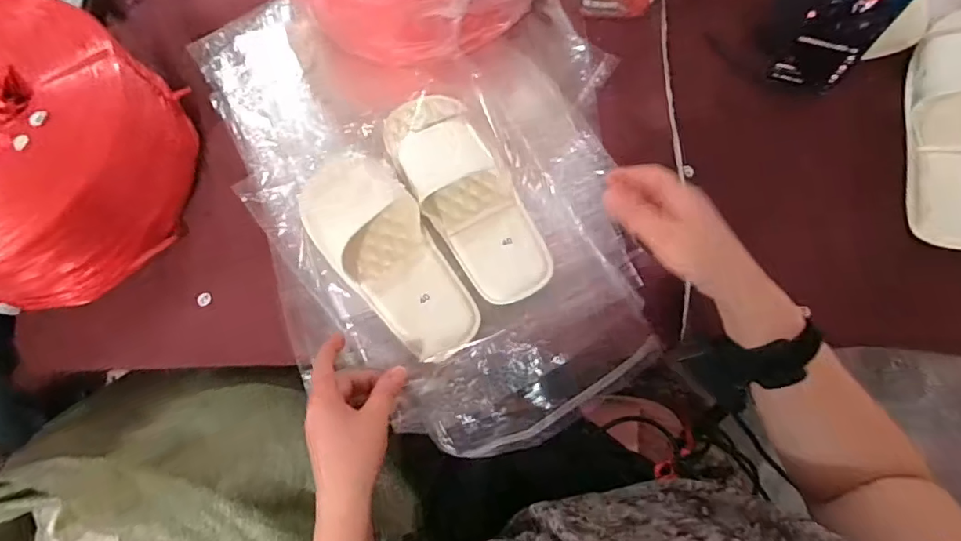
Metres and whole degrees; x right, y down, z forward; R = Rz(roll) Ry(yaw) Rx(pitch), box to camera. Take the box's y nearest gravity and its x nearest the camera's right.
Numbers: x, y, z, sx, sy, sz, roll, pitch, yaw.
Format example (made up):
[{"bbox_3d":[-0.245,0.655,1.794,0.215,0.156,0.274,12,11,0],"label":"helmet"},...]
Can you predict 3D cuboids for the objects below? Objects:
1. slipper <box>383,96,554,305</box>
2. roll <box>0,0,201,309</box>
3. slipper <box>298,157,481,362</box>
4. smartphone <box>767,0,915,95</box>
[{"bbox_3d":[-0.013,-0.080,0.519,0.088,0.033,0.235,-30,76,-7],"label":"slipper"},{"bbox_3d":[-0.441,-0.111,0.513,0.256,0.126,0.249,-30,76,-7],"label":"roll"},{"bbox_3d":[-0.089,-0.022,0.502,0.093,0.041,0.227,-41,78,-10],"label":"slipper"},{"bbox_3d":[0.356,-0.241,0.512,0.078,0.160,0.016,18,70,11],"label":"smartphone"}]

